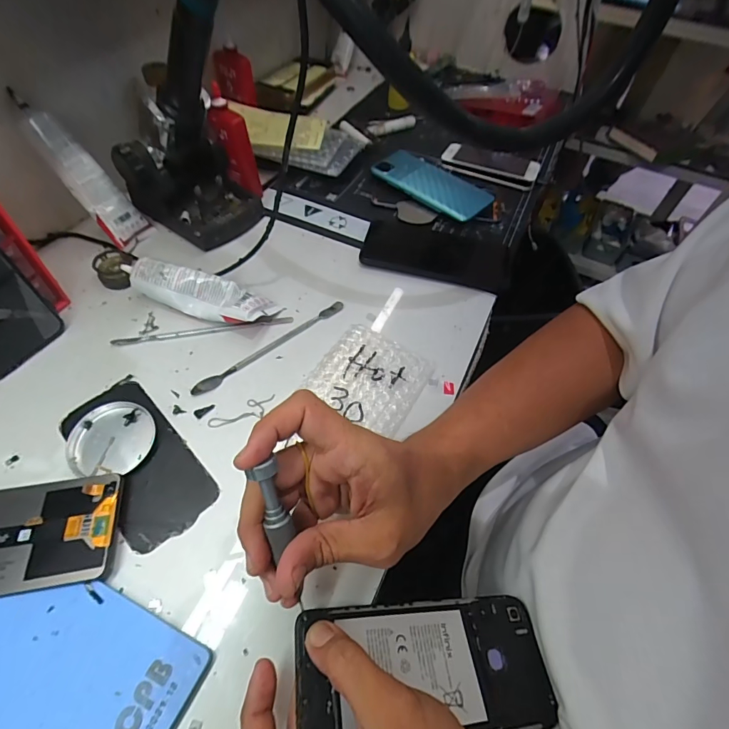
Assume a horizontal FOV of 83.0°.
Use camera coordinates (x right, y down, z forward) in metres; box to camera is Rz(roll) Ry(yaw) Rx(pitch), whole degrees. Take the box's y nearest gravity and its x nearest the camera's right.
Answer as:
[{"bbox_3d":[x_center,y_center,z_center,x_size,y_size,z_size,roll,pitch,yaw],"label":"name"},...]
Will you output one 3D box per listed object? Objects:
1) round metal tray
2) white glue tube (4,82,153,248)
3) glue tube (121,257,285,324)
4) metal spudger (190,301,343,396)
[{"bbox_3d":[-0.207,0.060,0.334,0.066,0.013,0.058,4,54,-3],"label":"round metal tray"},{"bbox_3d":[-0.296,-0.199,0.435,0.023,0.154,0.049,0,46,38],"label":"white glue tube"},{"bbox_3d":[-0.169,-0.073,0.416,0.159,0.037,0.048,15,55,5],"label":"glue tube"},{"bbox_3d":[-0.088,-0.020,0.404,0.172,0.004,0.014,-36,65,-27],"label":"metal spudger"}]

